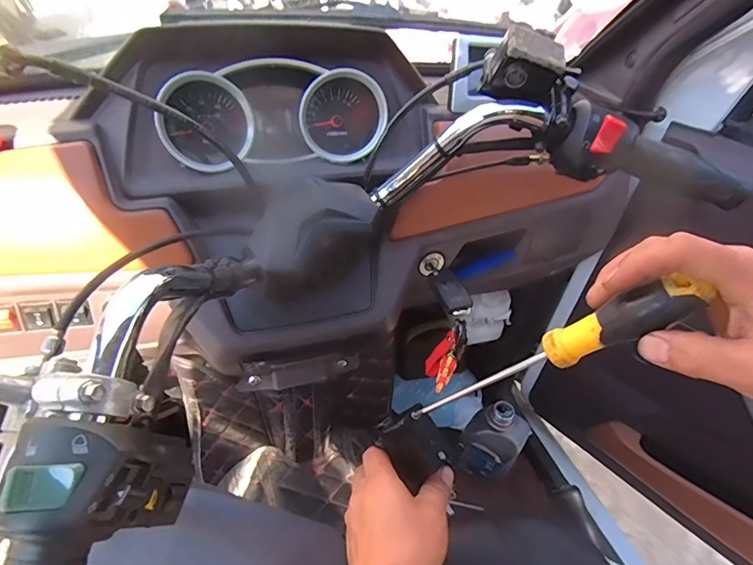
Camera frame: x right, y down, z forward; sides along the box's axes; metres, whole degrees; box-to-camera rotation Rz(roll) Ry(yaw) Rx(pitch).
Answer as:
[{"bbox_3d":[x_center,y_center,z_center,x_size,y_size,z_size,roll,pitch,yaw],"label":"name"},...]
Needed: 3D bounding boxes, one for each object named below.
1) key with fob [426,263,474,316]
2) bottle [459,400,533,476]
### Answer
[{"bbox_3d":[0.082,0.004,0.546,0.035,0.015,0.082,-9,45,-17],"label":"key with fob"},{"bbox_3d":[0.215,0.302,0.868,0.099,0.181,0.075,24,45,18],"label":"bottle"}]

